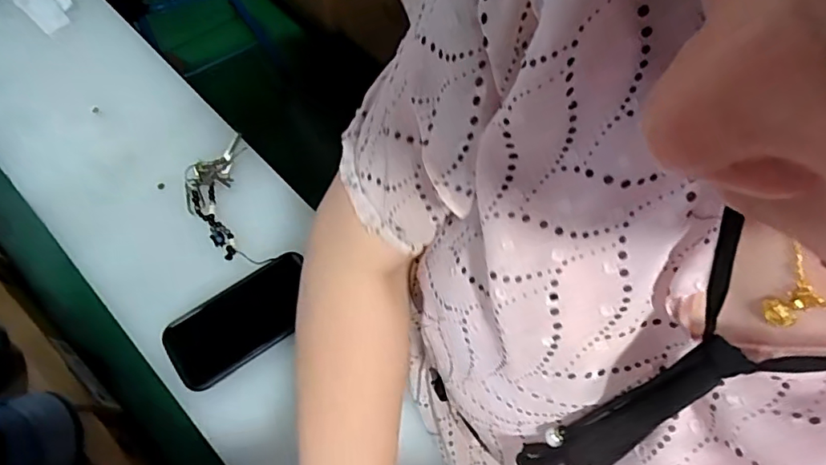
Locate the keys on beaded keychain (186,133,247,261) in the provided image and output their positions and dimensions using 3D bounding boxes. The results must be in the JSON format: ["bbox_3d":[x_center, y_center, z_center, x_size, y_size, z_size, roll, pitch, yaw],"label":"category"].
[{"bbox_3d":[-0.236,-0.044,0.635,0.064,0.011,0.158,-2,67,-1],"label":"keys on beaded keychain"}]

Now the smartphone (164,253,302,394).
[{"bbox_3d":[-0.181,0.093,0.572,0.159,0.009,0.082,-32,71,-13],"label":"smartphone"}]

